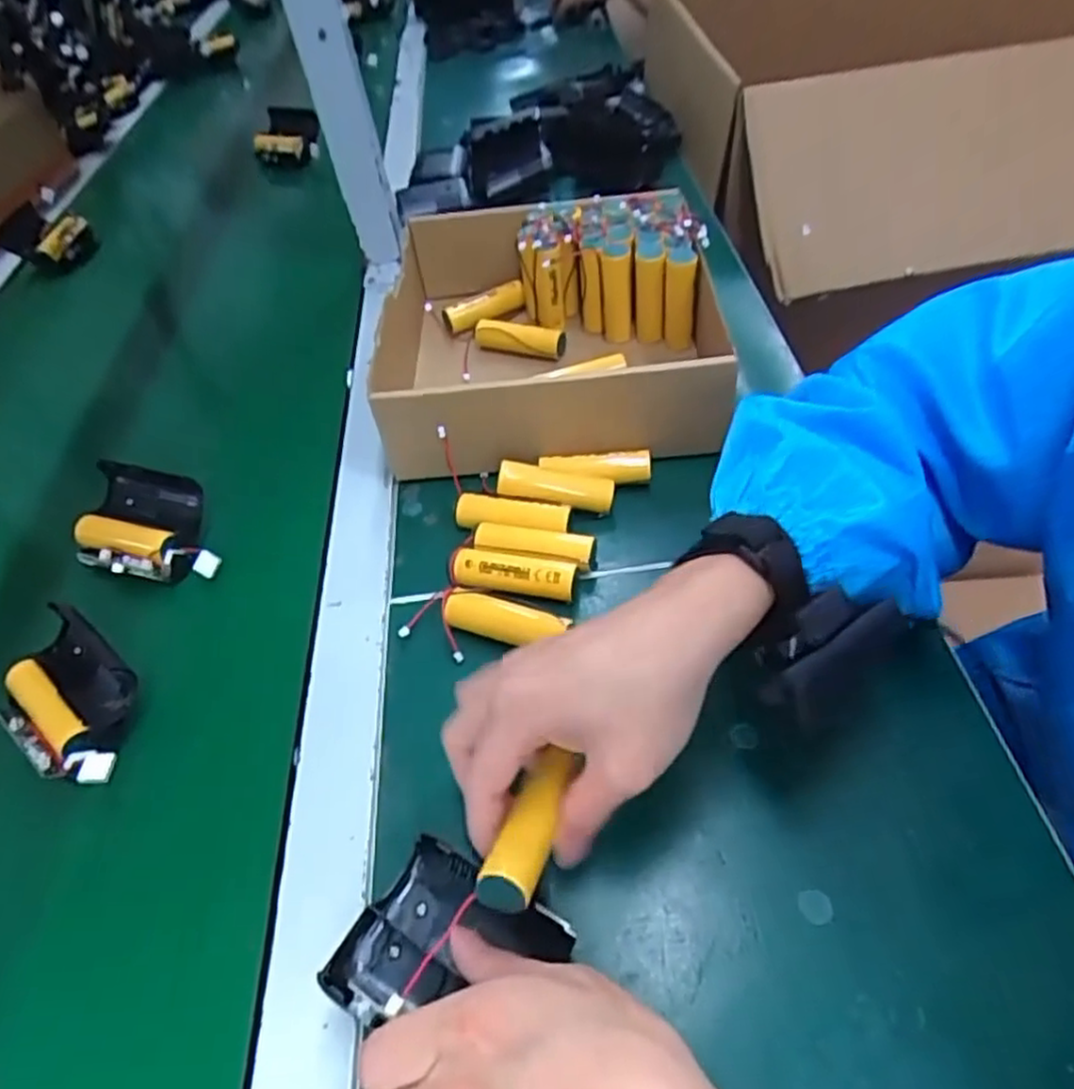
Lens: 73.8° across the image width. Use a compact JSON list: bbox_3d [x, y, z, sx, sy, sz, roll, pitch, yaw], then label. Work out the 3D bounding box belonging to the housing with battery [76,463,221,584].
[{"bbox_3d":[-0.245,-0.013,0.456,0.115,0.035,0.060,11,51,15],"label":"housing with battery"}]

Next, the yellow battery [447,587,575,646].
[{"bbox_3d":[-0.017,0.041,0.396,0.069,0.019,0.021,13,52,17],"label":"yellow battery"}]

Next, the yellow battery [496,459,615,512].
[{"bbox_3d":[0.012,-0.036,0.443,0.071,0.015,0.022,10,49,-3],"label":"yellow battery"}]

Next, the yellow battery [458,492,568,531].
[{"bbox_3d":[-0.015,-0.015,0.442,0.071,0.020,0.021,7,50,12],"label":"yellow battery"}]

